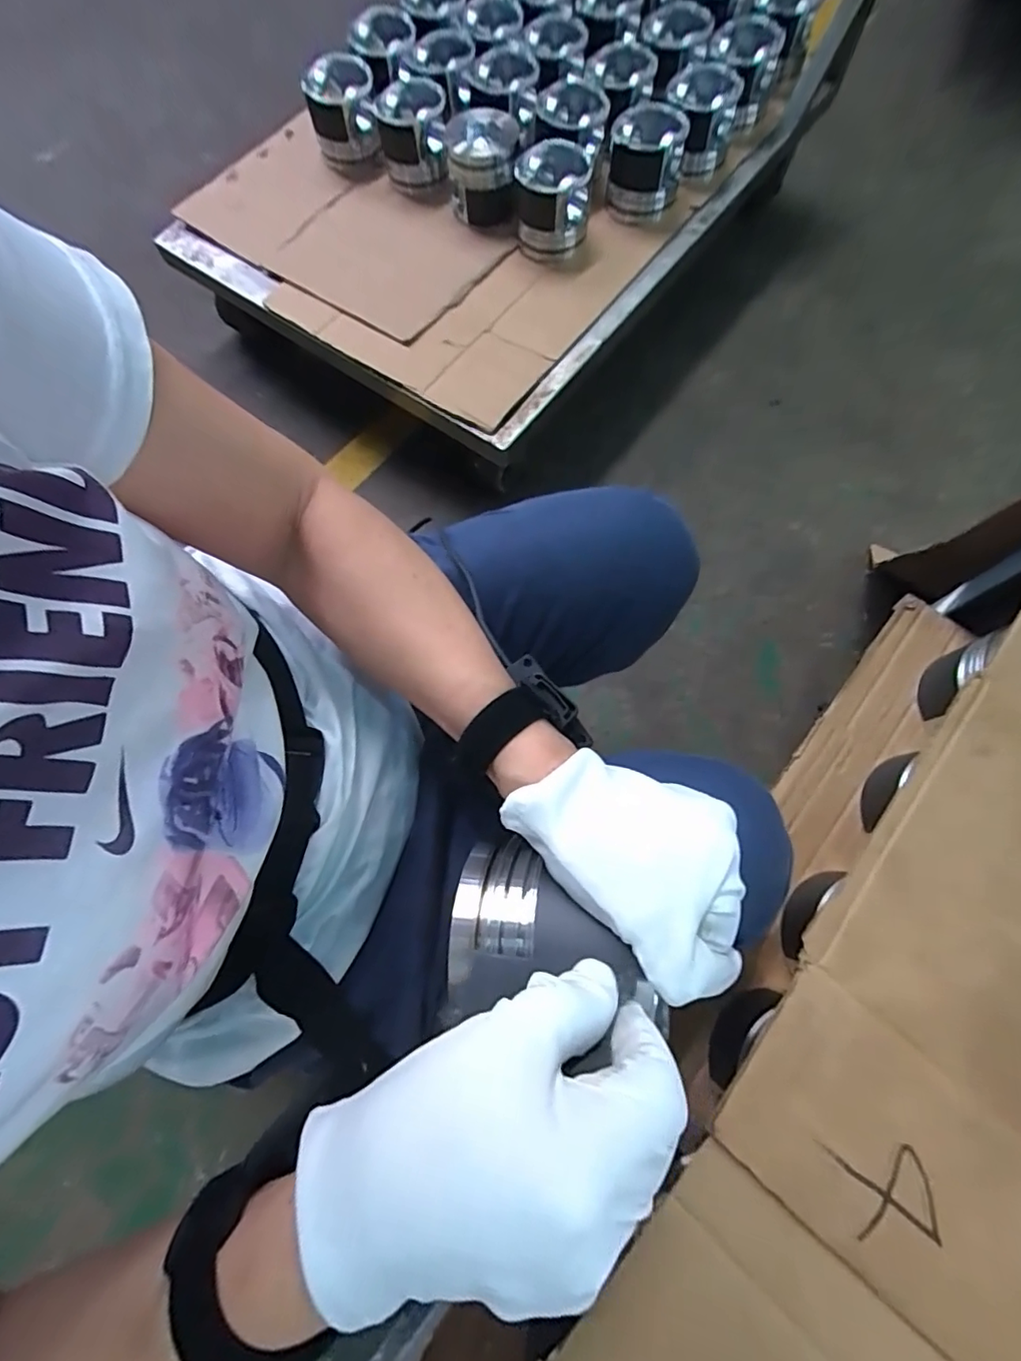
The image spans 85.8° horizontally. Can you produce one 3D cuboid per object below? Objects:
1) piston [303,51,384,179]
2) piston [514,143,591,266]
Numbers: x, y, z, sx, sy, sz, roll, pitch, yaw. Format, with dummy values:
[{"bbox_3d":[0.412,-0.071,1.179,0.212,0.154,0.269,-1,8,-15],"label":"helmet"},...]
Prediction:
[{"bbox_3d":[-0.269,-0.910,0.887,0.105,0.112,0.106,-13,73,-1],"label":"piston"},{"bbox_3d":[0.062,-0.717,0.828,0.106,0.104,0.106,-1,73,3],"label":"piston"}]

